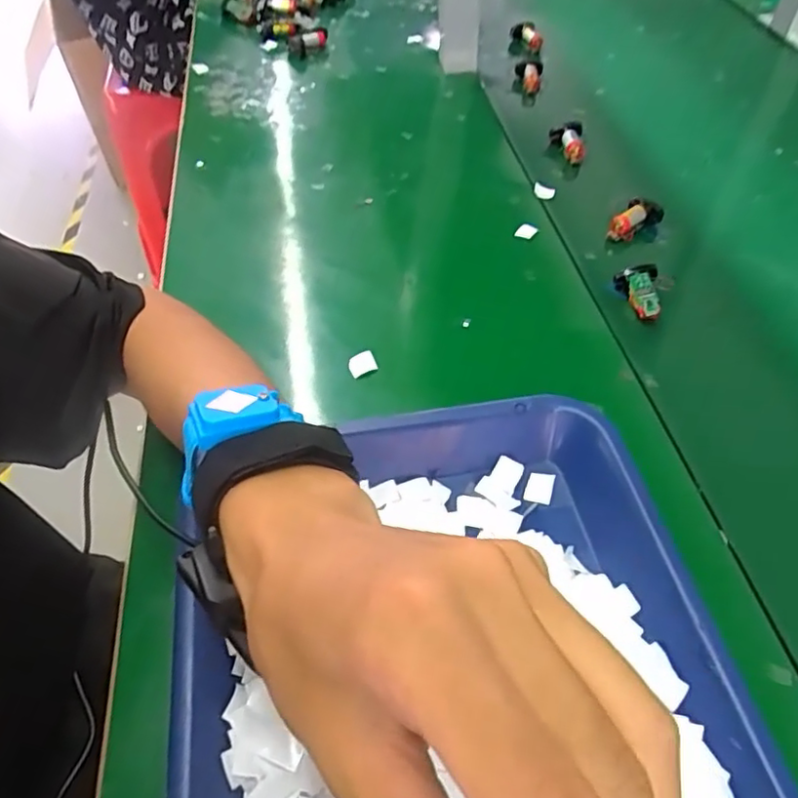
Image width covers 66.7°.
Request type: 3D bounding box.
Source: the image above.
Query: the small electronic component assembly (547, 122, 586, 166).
[{"bbox_3d":[0.174,-0.265,0.625,0.033,0.023,0.048,4,52,4],"label":"small electronic component assembly"}]

